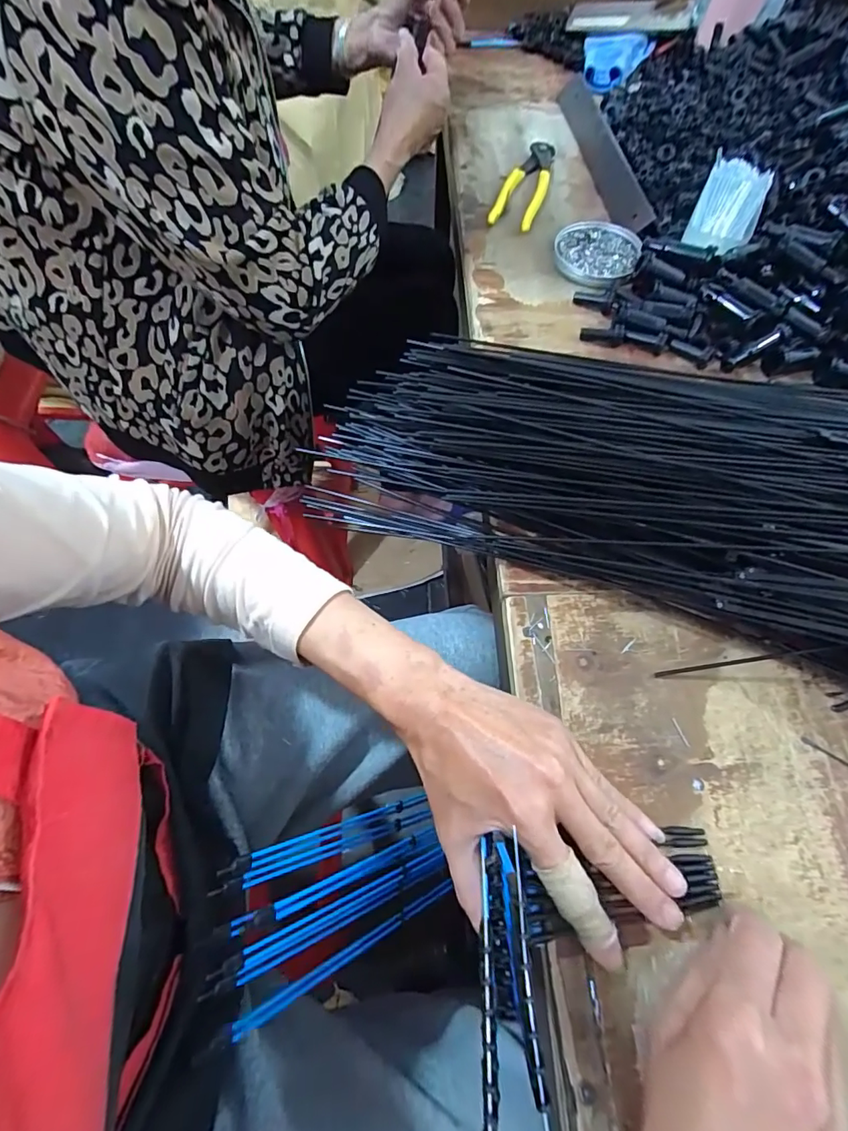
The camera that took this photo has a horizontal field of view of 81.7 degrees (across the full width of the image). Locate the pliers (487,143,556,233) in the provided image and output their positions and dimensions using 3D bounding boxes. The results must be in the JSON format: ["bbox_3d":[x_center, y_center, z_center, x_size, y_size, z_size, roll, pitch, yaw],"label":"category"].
[{"bbox_3d":[0.120,-0.443,0.570,0.047,0.014,0.172,18,66,6],"label":"pliers"}]

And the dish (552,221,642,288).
[{"bbox_3d":[0.182,-0.331,0.521,0.086,0.016,0.100,23,67,8],"label":"dish"}]

